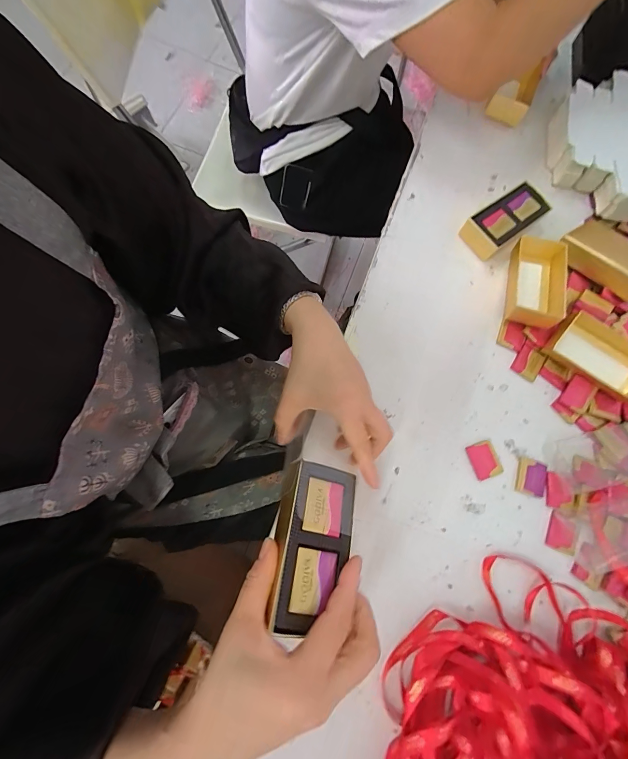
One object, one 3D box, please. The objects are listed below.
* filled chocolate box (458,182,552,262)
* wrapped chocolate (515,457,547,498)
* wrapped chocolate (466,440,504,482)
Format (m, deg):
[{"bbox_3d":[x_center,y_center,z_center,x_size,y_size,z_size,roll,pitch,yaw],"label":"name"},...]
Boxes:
[{"bbox_3d":[0.258,-0.213,0.450,0.112,0.036,0.055,-35,82,-12],"label":"filled chocolate box"},{"bbox_3d":[0.255,0.115,0.386,0.035,0.010,0.041,17,75,-2],"label":"wrapped chocolate"},{"bbox_3d":[0.198,0.093,0.382,0.032,0.007,0.040,-17,79,-10],"label":"wrapped chocolate"}]

